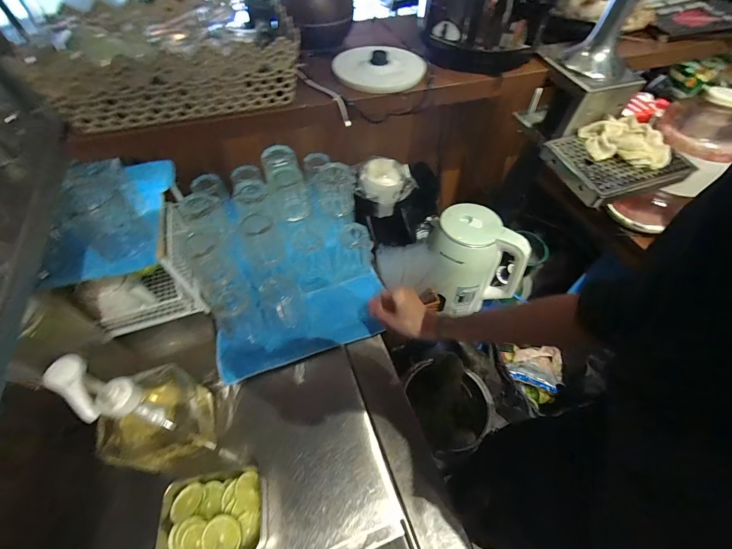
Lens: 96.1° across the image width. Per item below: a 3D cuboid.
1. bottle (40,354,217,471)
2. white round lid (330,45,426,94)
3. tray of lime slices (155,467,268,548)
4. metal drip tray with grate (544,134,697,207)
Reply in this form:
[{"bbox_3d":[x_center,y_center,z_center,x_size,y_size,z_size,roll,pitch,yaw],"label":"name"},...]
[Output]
[{"bbox_3d":[-0.303,0.183,0.442,0.102,0.290,0.112,-20,55,-14],"label":"bottle"},{"bbox_3d":[0.025,-0.377,0.596,0.160,0.030,0.160,0,53,0],"label":"white round lid"},{"bbox_3d":[-0.211,0.344,0.469,0.139,0.056,0.104,-7,53,-5],"label":"tray of lime slices"},{"bbox_3d":[0.479,-0.214,0.623,0.237,0.036,0.160,-16,54,-11],"label":"metal drip tray with grate"}]

